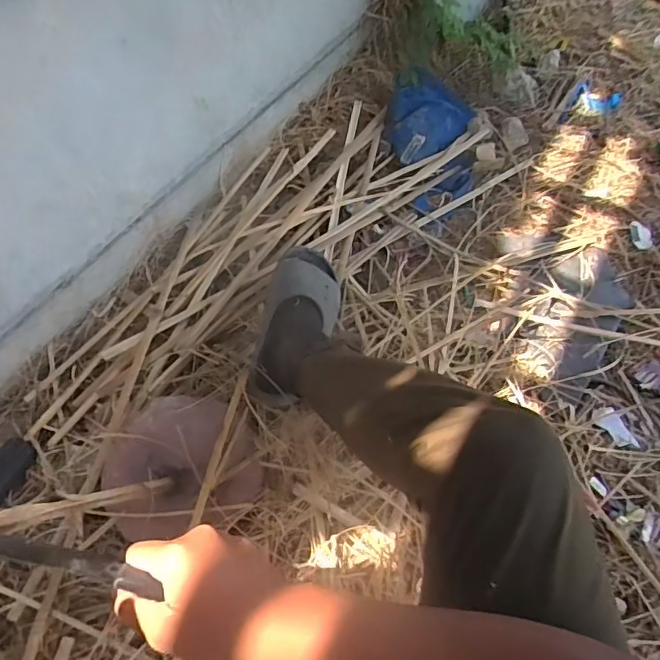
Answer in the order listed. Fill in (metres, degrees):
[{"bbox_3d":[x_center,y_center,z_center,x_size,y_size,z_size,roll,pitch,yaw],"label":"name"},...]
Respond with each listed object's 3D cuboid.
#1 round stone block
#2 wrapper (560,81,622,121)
[{"bbox_3d":[-0.199,0.186,0.754,0.203,0.069,0.192,0,54,-1],"label":"round stone block"},{"bbox_3d":[0.628,-0.537,1.336,0.106,0.018,0.170,27,58,18],"label":"wrapper"}]

